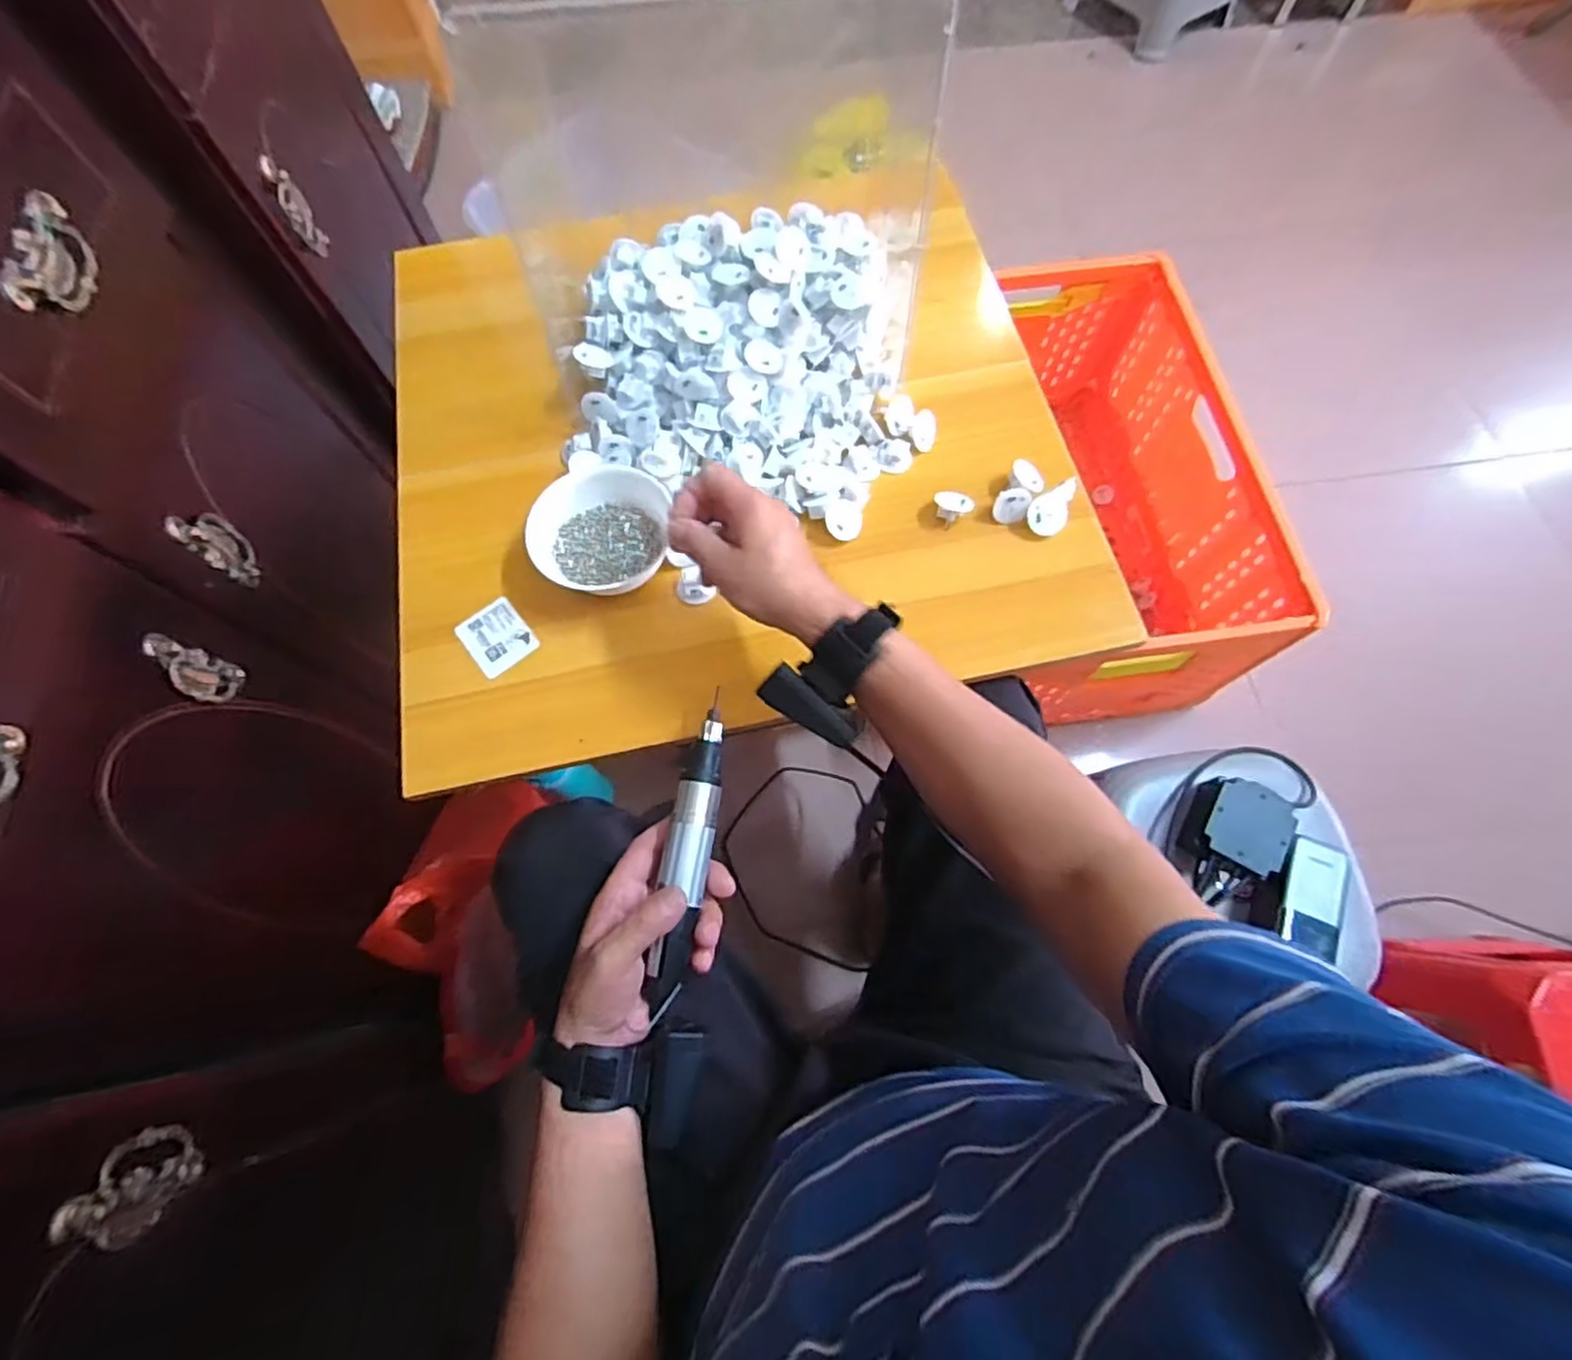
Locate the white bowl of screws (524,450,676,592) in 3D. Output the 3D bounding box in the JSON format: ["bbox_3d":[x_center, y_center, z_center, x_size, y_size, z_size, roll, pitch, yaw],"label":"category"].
[{"bbox_3d":[-0.152,-0.129,0.587,0.107,0.043,0.122,16,71,7],"label":"white bowl of screws"}]

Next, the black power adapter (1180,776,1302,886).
[{"bbox_3d":[0.458,0.148,0.704,0.090,0.048,0.090,25,72,10],"label":"black power adapter"}]

